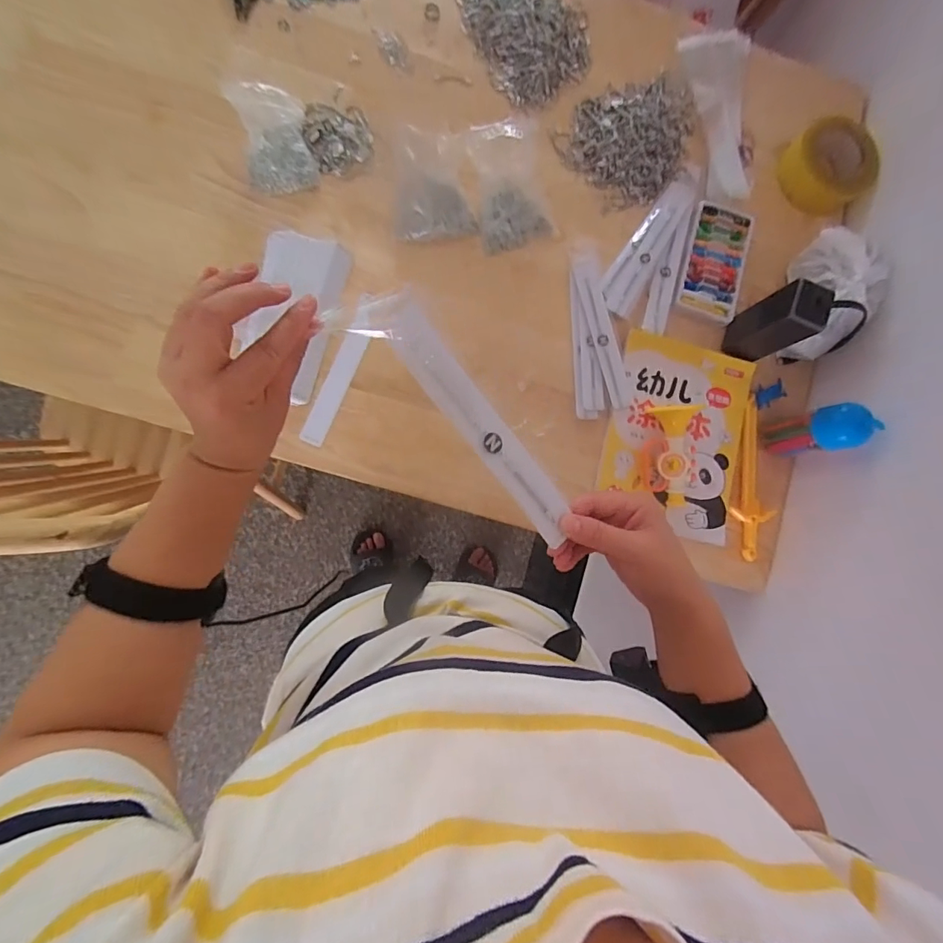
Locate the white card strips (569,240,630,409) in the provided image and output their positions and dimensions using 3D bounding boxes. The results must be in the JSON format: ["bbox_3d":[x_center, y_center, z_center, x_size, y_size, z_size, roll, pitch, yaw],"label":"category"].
[{"bbox_3d":[0.173,-0.201,0.639,0.039,0.008,0.233,-11,86,-7],"label":"white card strips"}]

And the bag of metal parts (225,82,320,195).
[{"bbox_3d":[-0.243,-0.410,0.583,0.085,0.045,0.107,-11,86,-7],"label":"bag of metal parts"}]

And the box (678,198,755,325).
[{"bbox_3d":[0.341,-0.296,0.663,0.083,0.010,0.166,15,84,-5],"label":"box"}]

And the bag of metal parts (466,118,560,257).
[{"bbox_3d":[0.051,-0.372,0.612,0.105,0.059,0.137,-19,88,-8],"label":"bag of metal parts"}]

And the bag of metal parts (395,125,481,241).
[{"bbox_3d":[-0.048,-0.364,0.605,0.103,0.048,0.118,-6,86,-7],"label":"bag of metal parts"}]

